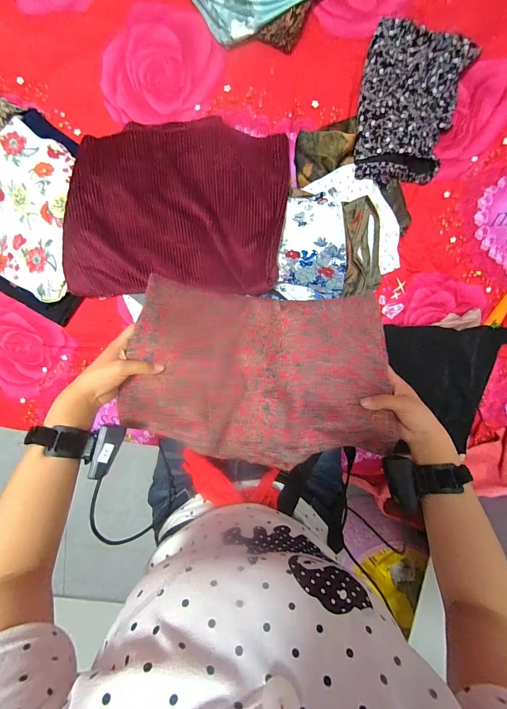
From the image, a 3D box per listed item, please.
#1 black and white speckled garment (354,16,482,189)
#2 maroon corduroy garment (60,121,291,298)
[{"bbox_3d":[0.306,-0.487,0.538,0.188,0.049,0.297,10,98,-2],"label":"black and white speckled garment"},{"bbox_3d":[-0.152,-0.288,0.556,0.428,0.069,0.321,0,98,-1],"label":"maroon corduroy garment"}]

